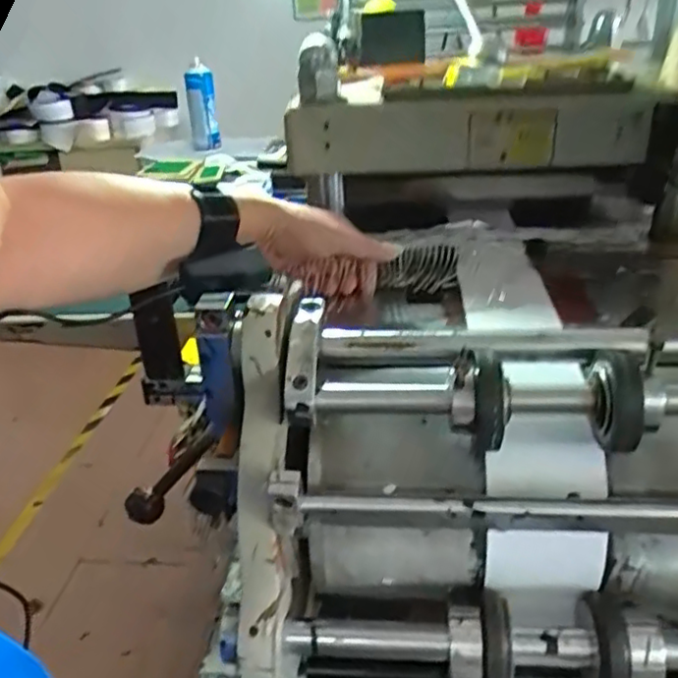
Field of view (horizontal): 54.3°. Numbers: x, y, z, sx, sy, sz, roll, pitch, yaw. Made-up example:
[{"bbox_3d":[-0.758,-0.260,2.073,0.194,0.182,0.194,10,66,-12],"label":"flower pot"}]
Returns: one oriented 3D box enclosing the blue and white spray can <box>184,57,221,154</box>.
[{"bbox_3d":[-0.333,-0.563,1.609,0.069,0.194,0.073,-10,28,-13],"label":"blue and white spray can"}]

